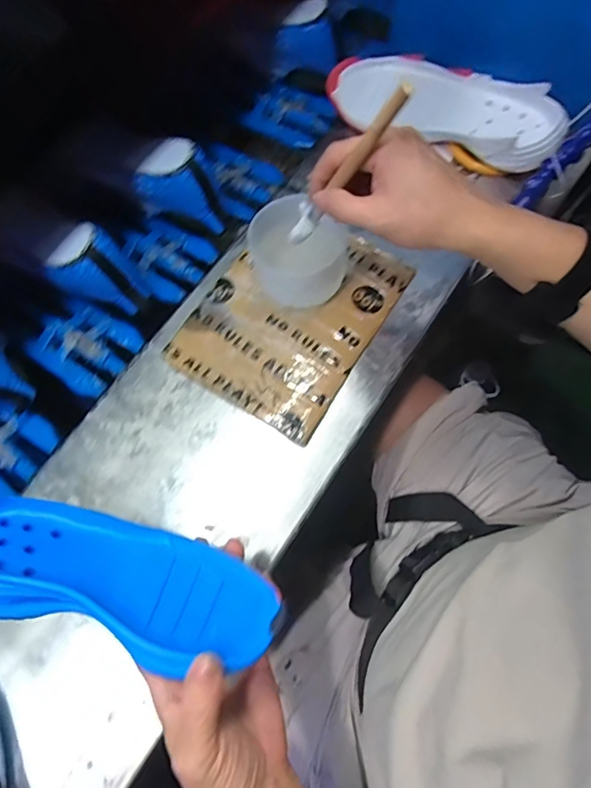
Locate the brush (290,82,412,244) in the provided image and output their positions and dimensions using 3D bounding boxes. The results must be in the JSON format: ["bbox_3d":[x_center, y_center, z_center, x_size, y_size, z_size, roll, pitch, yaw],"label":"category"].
[{"bbox_3d":[0.033,-0.165,0.365,0.019,0.174,0.016,22,71,-17],"label":"brush"}]

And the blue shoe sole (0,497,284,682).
[{"bbox_3d":[-0.127,0.130,0.334,0.228,0.046,0.088,16,30,3],"label":"blue shoe sole"}]

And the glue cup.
[{"bbox_3d":[0.004,-0.136,0.482,0.089,0.067,0.082,0,71,1],"label":"glue cup"}]

